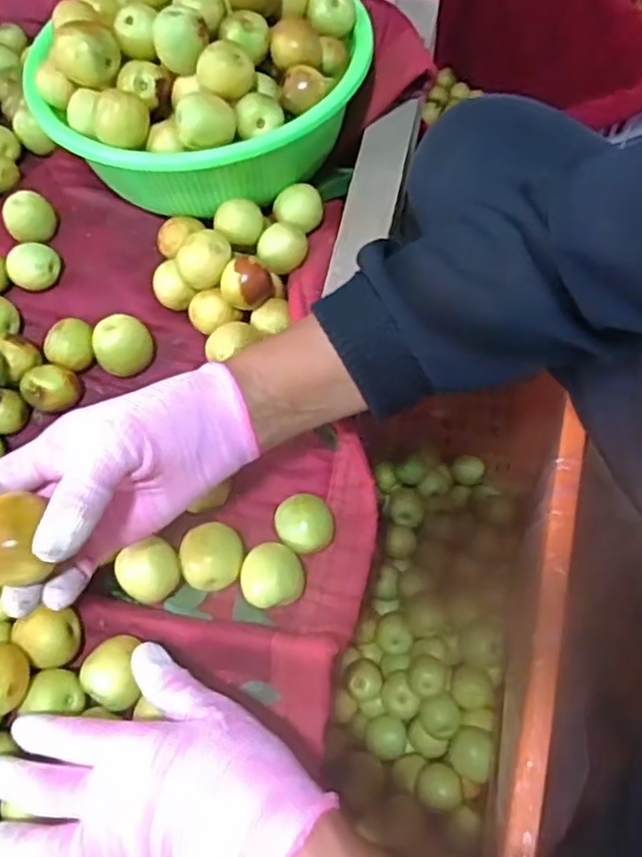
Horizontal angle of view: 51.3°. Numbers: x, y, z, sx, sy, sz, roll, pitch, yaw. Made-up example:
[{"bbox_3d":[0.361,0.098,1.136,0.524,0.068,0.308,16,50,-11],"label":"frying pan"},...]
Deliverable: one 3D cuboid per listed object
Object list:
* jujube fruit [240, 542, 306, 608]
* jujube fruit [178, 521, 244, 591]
[{"bbox_3d":[-0.030,0.095,0.426,0.038,0.030,0.039,-1,62,2],"label":"jujube fruit"},{"bbox_3d":[-0.069,0.084,0.430,0.040,0.030,0.039,-1,62,2],"label":"jujube fruit"}]

